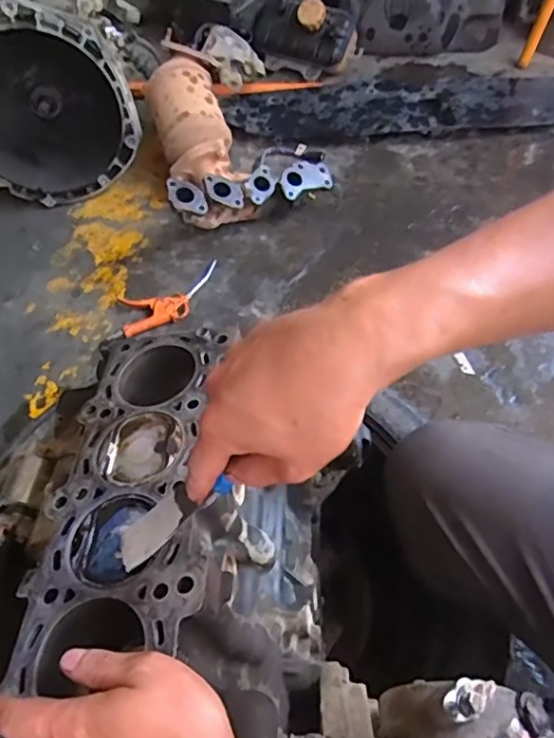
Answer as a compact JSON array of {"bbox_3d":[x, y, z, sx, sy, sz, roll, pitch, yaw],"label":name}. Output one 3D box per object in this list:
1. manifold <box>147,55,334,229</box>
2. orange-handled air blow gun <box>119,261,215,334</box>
[{"bbox_3d":[-0.067,-0.435,1.108,0.306,0.174,0.368,-13,57,-4],"label":"manifold"},{"bbox_3d":[-0.185,-0.123,1.023,0.186,0.030,0.111,-19,57,-8],"label":"orange-handled air blow gun"}]

